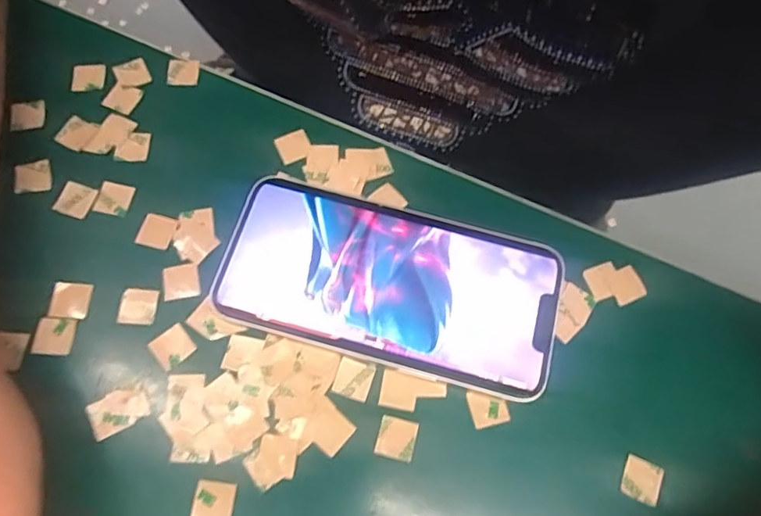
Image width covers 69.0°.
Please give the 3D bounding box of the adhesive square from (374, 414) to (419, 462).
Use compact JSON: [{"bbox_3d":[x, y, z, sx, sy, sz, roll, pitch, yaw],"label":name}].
[{"bbox_3d":[0.006,0.074,0.226,0.015,0.004,0.016,13,77,13],"label":"adhesive square"}]

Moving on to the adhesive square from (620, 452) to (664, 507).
[{"bbox_3d":[0.106,0.089,0.223,0.015,0.004,0.016,22,71,6],"label":"adhesive square"}]

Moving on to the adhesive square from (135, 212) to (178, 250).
[{"bbox_3d":[-0.102,-0.013,0.251,0.015,0.004,0.015,14,70,3],"label":"adhesive square"}]

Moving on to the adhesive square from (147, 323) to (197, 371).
[{"bbox_3d":[-0.088,0.037,0.234,0.016,0.004,0.015,-40,76,-14],"label":"adhesive square"}]

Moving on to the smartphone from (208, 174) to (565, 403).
[{"bbox_3d":[0.004,0.011,0.244,0.143,0.009,0.071,16,71,3],"label":"smartphone"}]

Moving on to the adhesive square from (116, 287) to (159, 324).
[{"bbox_3d":[-0.105,0.020,0.238,0.015,0.004,0.015,5,70,0],"label":"adhesive square"}]

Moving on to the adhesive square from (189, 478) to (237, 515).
[{"bbox_3d":[-0.064,0.094,0.212,0.016,0.004,0.016,9,70,1],"label":"adhesive square"}]

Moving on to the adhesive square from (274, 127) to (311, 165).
[{"bbox_3d":[-0.043,-0.055,0.272,0.016,0.004,0.015,-27,78,-9],"label":"adhesive square"}]

